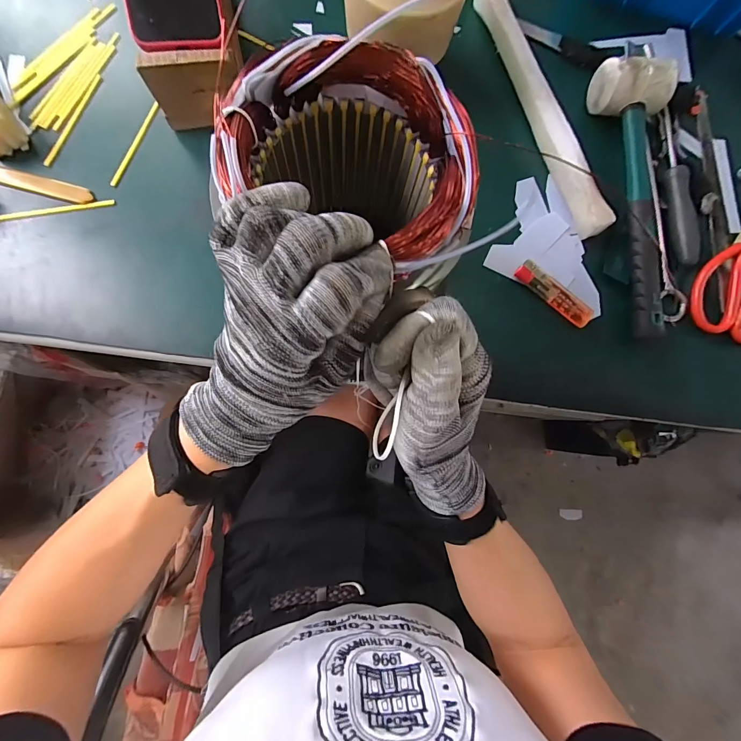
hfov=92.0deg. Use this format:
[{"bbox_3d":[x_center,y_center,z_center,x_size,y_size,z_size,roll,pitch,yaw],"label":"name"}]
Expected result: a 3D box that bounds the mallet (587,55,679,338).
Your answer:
[{"bbox_3d":[0.281,-0.176,0.356,0.062,0.047,0.276,-7,83,-6],"label":"mallet"}]

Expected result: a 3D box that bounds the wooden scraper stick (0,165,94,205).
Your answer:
[{"bbox_3d":[-0.360,-0.190,0.341,0.183,0.008,0.021,15,81,-3],"label":"wooden scraper stick"}]

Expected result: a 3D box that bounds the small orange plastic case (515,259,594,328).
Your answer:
[{"bbox_3d":[0.184,-0.078,0.360,0.085,0.010,0.023,38,81,1],"label":"small orange plastic case"}]

